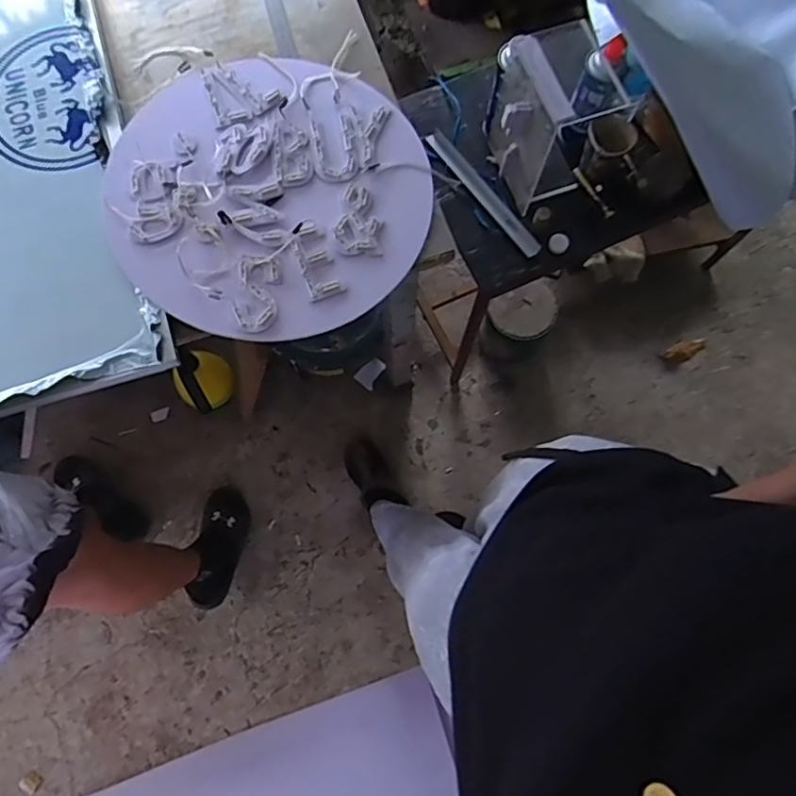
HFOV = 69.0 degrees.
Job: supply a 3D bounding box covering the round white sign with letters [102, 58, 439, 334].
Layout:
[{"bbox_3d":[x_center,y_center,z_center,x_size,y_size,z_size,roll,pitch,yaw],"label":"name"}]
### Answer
[{"bbox_3d":[-0.178,-0.299,0.812,0.424,0.038,0.442,0,77,0],"label":"round white sign with letters"}]

